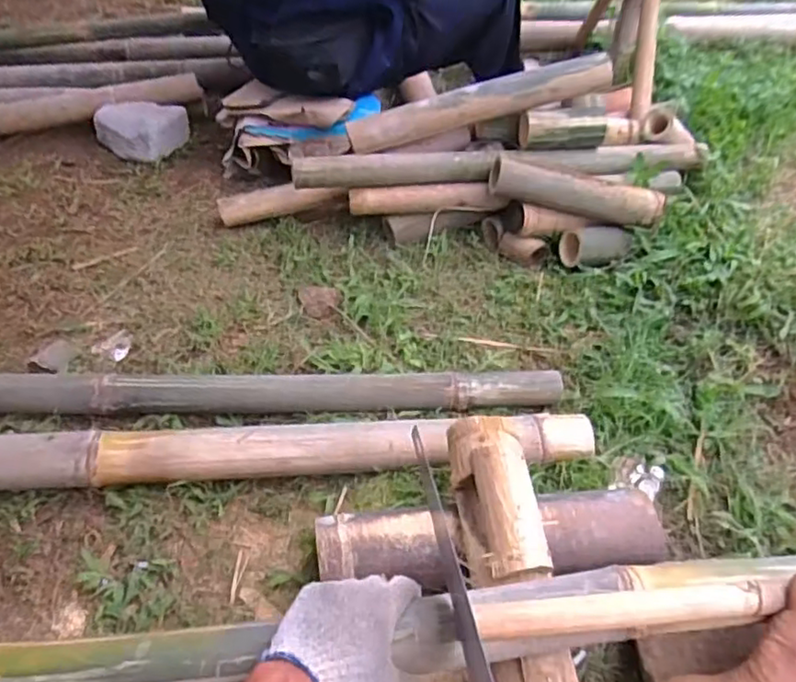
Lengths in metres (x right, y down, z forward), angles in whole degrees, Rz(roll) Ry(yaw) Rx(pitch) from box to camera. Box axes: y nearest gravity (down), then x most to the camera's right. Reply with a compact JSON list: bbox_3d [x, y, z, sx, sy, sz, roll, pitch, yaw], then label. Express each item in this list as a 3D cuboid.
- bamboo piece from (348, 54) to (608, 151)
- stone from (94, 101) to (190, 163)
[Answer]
[{"bbox_3d":[0.164,-0.477,1.249,0.528,0.061,0.062,-15,47,1],"label":"bamboo piece"},{"bbox_3d":[-0.634,-0.531,1.542,0.219,0.125,0.117,-12,45,-16],"label":"stone"}]

